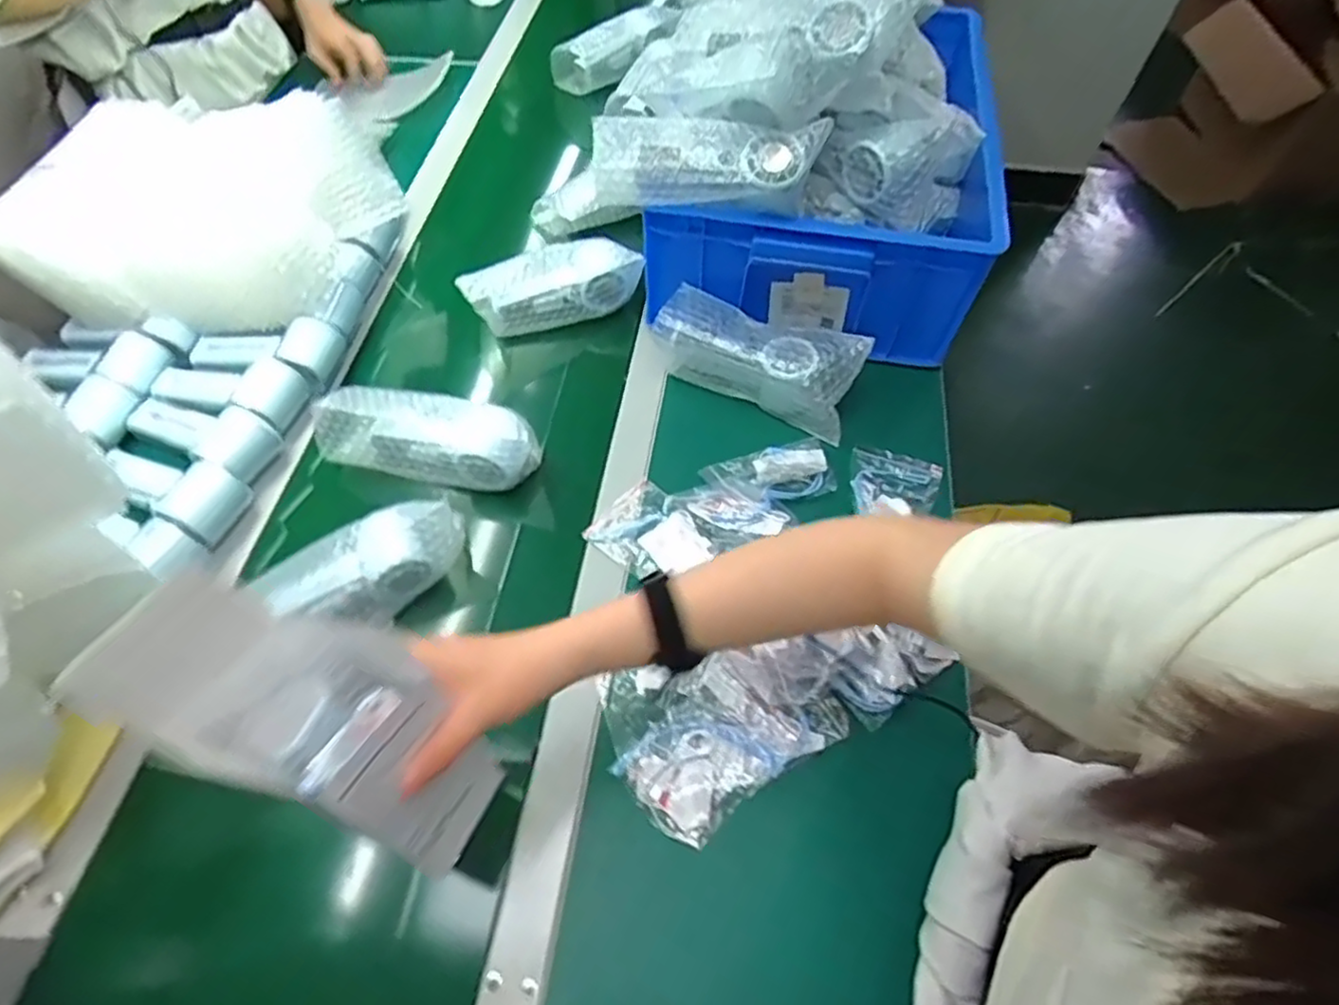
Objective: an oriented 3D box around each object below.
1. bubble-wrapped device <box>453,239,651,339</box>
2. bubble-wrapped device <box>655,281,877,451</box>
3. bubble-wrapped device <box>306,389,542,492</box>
[{"bbox_3d":[-0.130,-0.243,0.772,0.189,0.067,0.052,-17,59,-11],"label":"bubble-wrapped device"},{"bbox_3d":[0.094,-0.154,0.721,0.212,0.072,0.086,26,61,15],"label":"bubble-wrapped device"},{"bbox_3d":[-0.228,-0.063,0.660,0.203,0.063,0.062,9,58,5],"label":"bubble-wrapped device"}]

